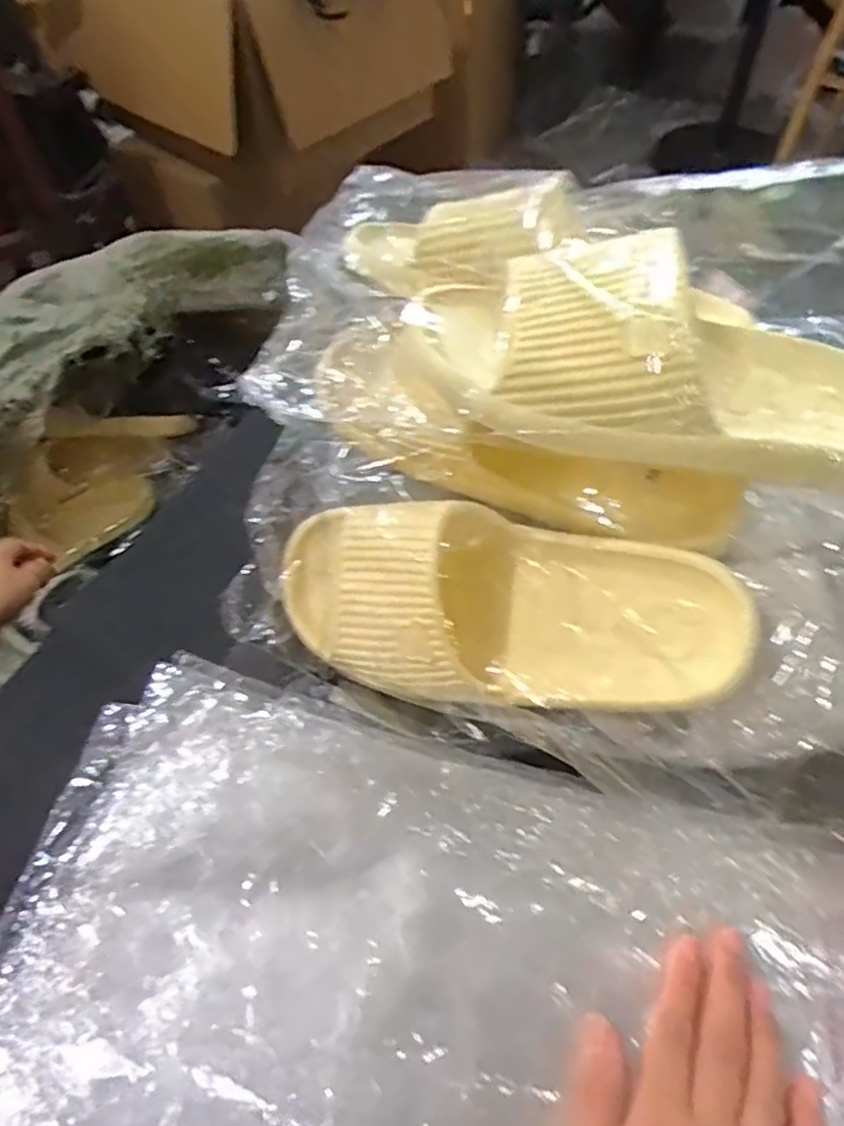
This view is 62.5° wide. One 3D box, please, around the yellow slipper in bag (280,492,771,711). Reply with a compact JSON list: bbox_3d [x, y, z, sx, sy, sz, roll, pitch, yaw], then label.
[{"bbox_3d":[0.035,0.026,0.361,0.251,0.063,0.108,7,98,13],"label":"yellow slipper in bag"}]

